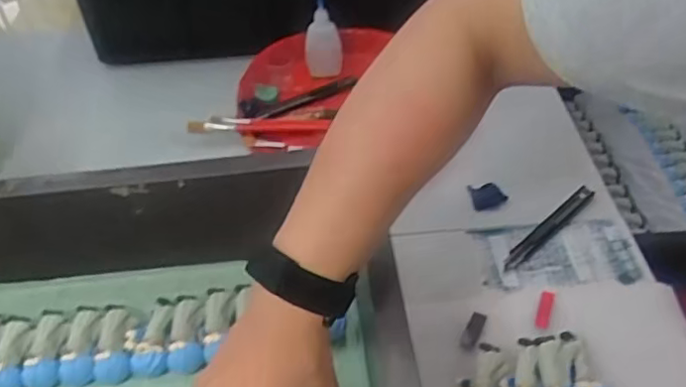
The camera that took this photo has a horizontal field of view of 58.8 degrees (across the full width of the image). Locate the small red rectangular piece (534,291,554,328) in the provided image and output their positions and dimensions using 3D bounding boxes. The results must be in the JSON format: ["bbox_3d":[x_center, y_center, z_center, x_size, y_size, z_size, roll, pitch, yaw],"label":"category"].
[{"bbox_3d":[0.174,0.101,0.527,0.011,0.012,0.035,15,50,15],"label":"small red rectangular piece"}]

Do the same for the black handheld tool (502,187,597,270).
[{"bbox_3d":[0.200,0.031,0.590,0.133,0.009,0.015,-33,55,-26],"label":"black handheld tool"}]

